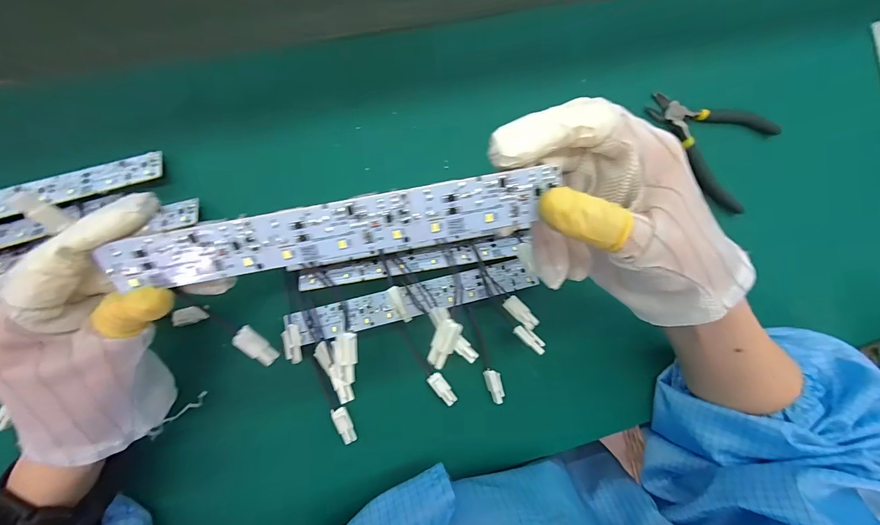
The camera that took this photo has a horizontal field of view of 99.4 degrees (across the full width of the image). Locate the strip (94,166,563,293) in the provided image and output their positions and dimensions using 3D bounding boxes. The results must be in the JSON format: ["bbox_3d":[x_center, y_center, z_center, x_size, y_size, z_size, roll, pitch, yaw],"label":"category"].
[{"bbox_3d":[-0.043,-0.013,0.158,0.182,0.004,0.026,-10,117,-2],"label":"strip"}]

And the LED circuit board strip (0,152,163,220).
[{"bbox_3d":[-0.289,-0.041,0.250,0.194,0.009,0.029,-18,61,-8],"label":"LED circuit board strip"}]

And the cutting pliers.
[{"bbox_3d":[0.254,-0.118,0.342,0.096,0.024,0.126,-39,92,-8],"label":"cutting pliers"}]

